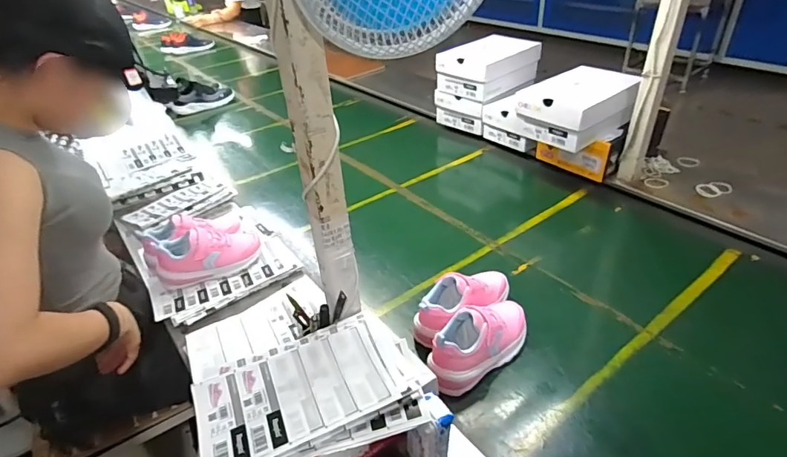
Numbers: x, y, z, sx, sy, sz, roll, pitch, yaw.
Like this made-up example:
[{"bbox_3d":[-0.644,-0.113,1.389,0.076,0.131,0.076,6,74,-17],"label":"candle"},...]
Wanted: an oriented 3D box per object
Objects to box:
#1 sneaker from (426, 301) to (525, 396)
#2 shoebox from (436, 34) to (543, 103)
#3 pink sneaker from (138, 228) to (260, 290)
[{"bbox_3d":[0.142,0.175,0.741,0.211,0.105,0.082,-27,40,-27],"label":"sneaker"},{"bbox_3d":[0.299,-0.514,1.443,0.267,0.123,0.203,-31,43,-32],"label":"shoebox"},{"bbox_3d":[-0.379,0.054,0.900,0.210,0.093,0.083,-12,36,-9],"label":"pink sneaker"}]

